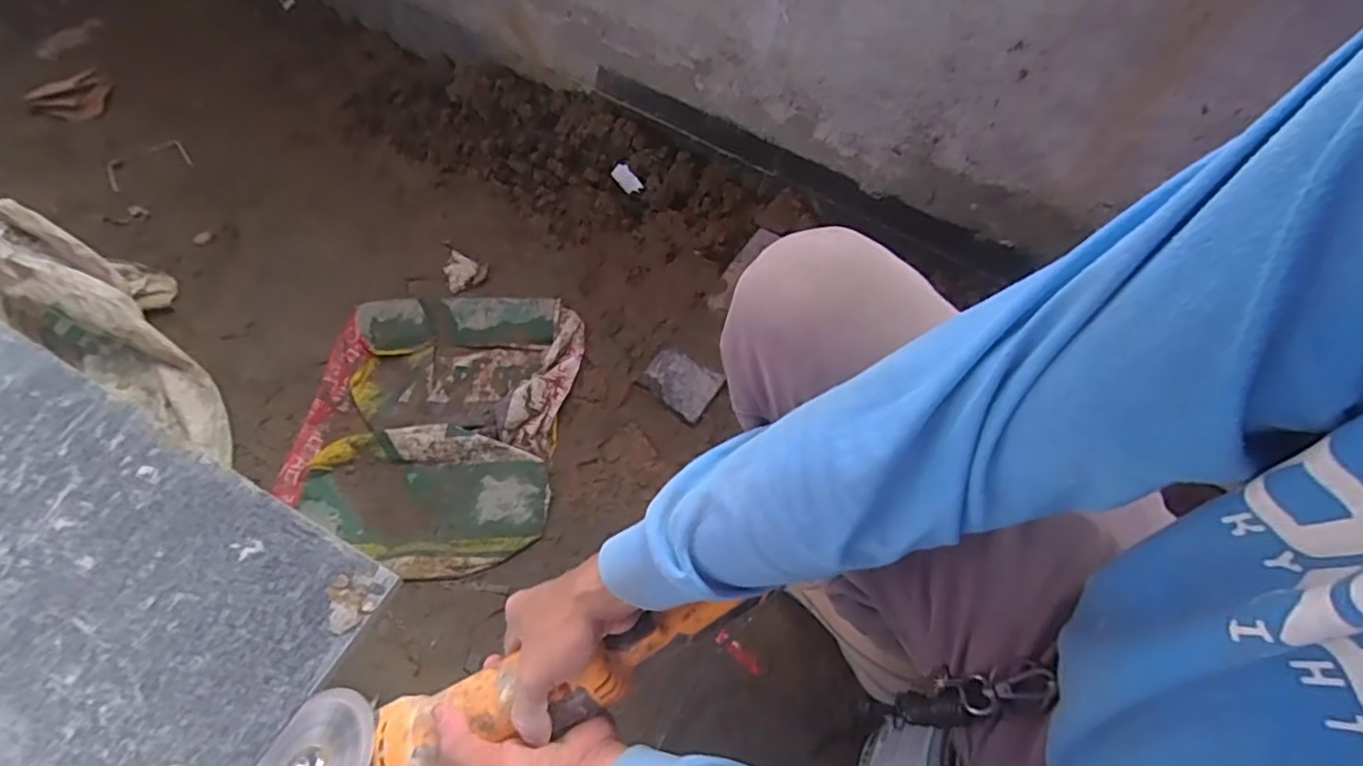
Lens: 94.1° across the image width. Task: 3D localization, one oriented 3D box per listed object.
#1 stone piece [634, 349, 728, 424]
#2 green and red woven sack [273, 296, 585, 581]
[{"bbox_3d":[-0.004,-0.002,0.859,0.099,0.011,0.076,29,62,16],"label":"stone piece"},{"bbox_3d":[-0.318,0.044,0.826,0.326,0.034,0.383,7,58,3],"label":"green and red woven sack"}]

